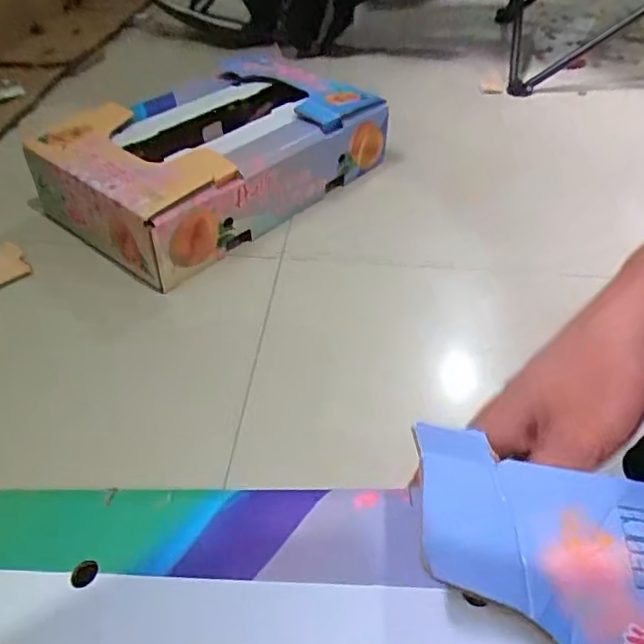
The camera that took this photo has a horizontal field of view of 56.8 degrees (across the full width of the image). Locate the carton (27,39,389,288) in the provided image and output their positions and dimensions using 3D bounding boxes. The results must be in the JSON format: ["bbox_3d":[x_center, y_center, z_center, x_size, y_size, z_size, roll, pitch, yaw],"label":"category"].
[{"bbox_3d":[-0.136,-0.225,0.786,0.250,0.102,0.399,30,50,30],"label":"carton"}]

